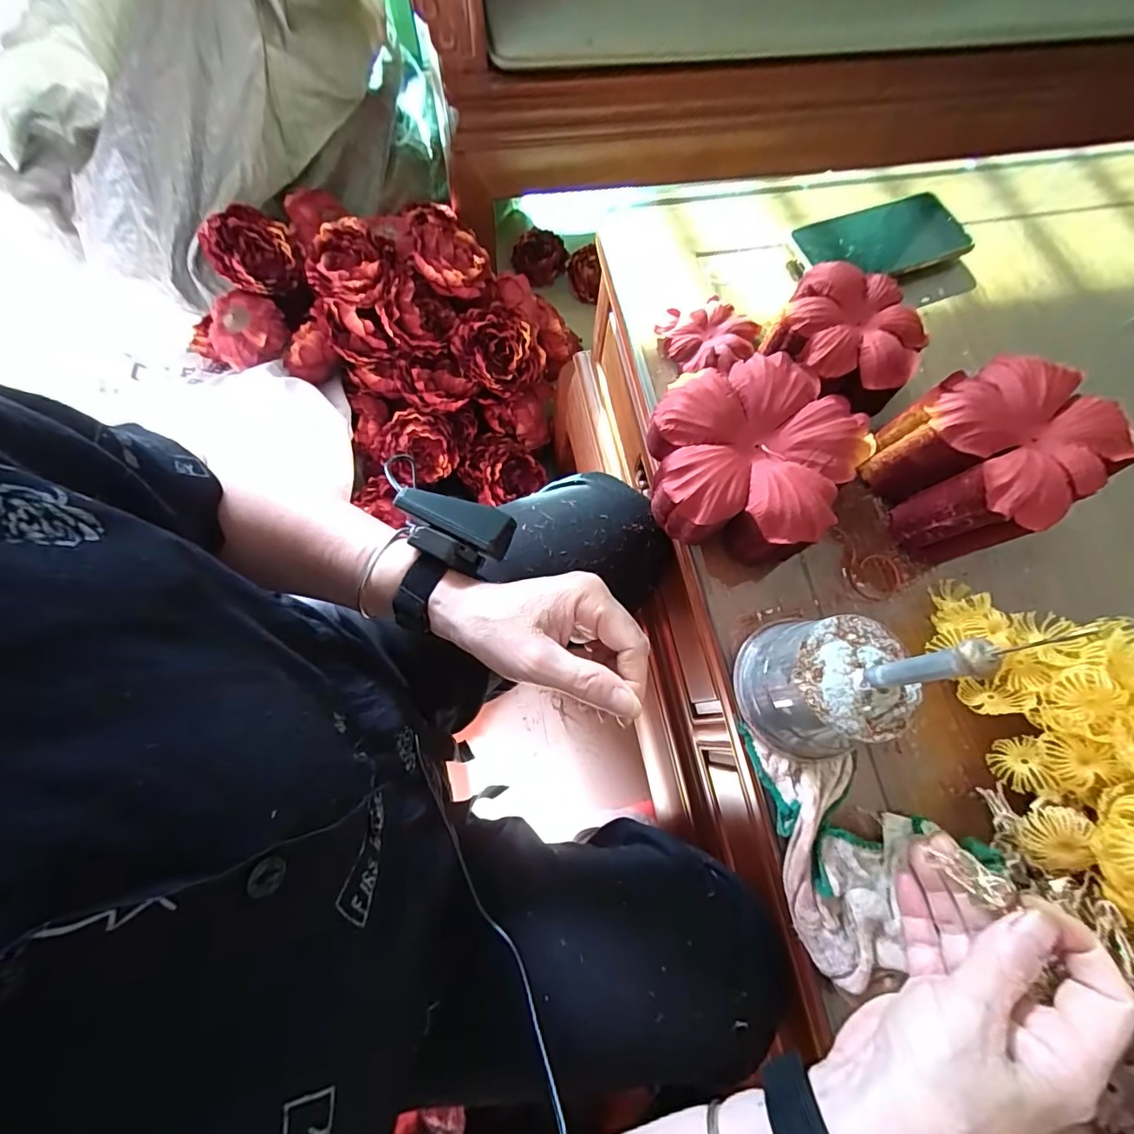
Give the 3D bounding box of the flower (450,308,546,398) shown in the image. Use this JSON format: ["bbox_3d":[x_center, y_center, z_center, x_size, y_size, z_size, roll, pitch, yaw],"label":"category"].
[{"bbox_3d":[-0.098,-0.302,0.733,0.128,0.084,0.077,1,73,-2],"label":"flower"}]

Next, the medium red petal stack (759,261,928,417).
[{"bbox_3d":[0.203,-0.167,0.389,0.091,0.063,0.110,-28,76,-11],"label":"medium red petal stack"}]

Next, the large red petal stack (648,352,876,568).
[{"bbox_3d":[0.121,-0.076,0.354,0.134,0.060,0.130,30,74,7],"label":"large red petal stack"}]

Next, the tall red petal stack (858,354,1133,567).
[{"bbox_3d":[0.279,-0.070,0.347,0.106,0.088,0.106,-23,75,-9],"label":"tall red petal stack"}]

